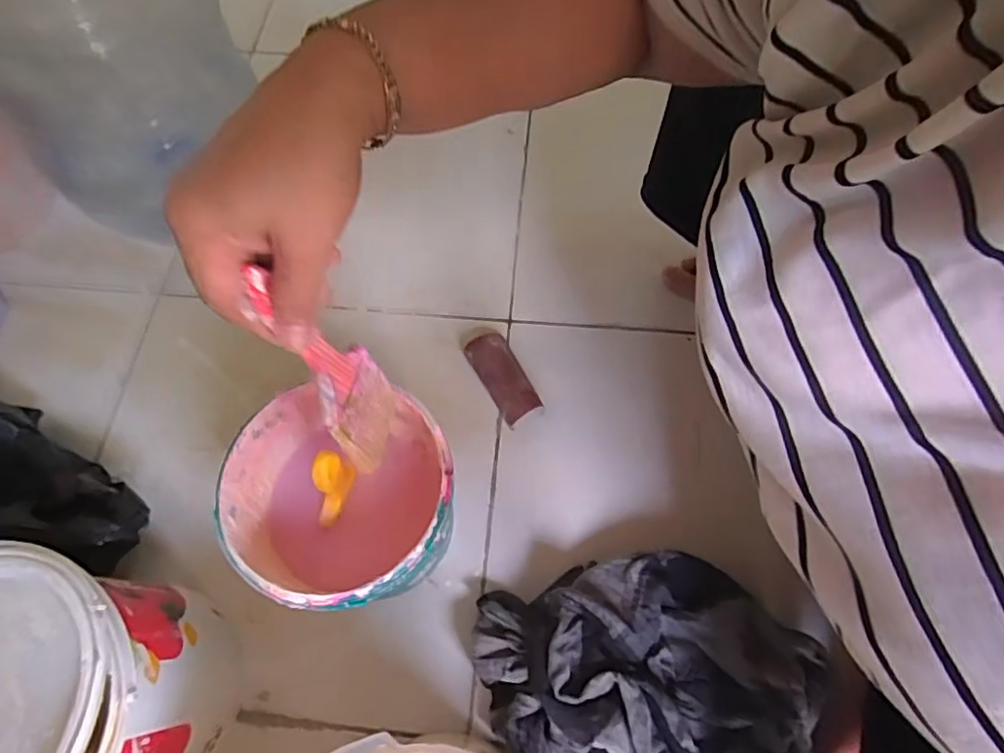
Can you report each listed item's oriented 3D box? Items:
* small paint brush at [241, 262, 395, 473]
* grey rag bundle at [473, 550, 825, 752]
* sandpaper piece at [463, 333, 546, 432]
[{"bbox_3d":[-0.097,-0.002,0.337,0.028,0.171,0.053,33,70,28],"label":"small paint brush"},{"bbox_3d":[0.121,0.279,0.443,0.236,0.087,0.275,-16,67,-6],"label":"grey rag bundle"},{"bbox_3d":[0.000,0.003,0.589,0.041,0.038,0.096,-24,68,-10],"label":"sandpaper piece"}]

